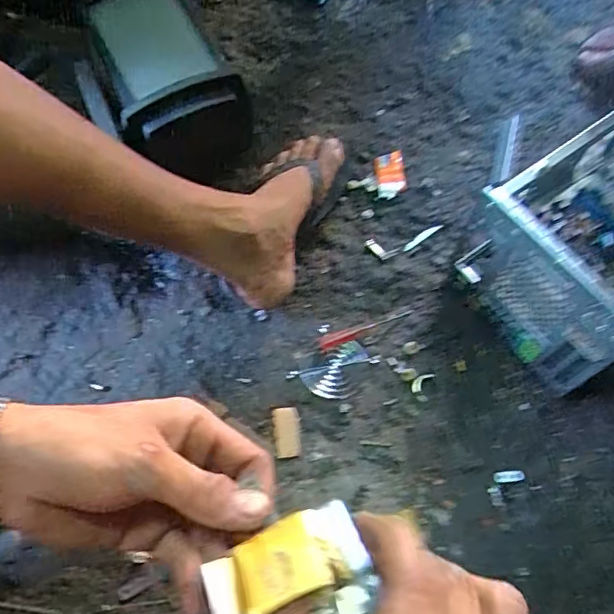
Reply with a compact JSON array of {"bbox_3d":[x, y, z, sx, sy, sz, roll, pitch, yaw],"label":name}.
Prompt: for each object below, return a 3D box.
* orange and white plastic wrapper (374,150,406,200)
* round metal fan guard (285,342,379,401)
[{"bbox_3d":[0.112,-0.178,0.757,0.040,0.006,0.070,-3,67,-4],"label":"orange and white plastic wrapper"},{"bbox_3d":[0.031,0.067,0.632,0.063,0.004,0.078,37,70,12],"label":"round metal fan guard"}]

